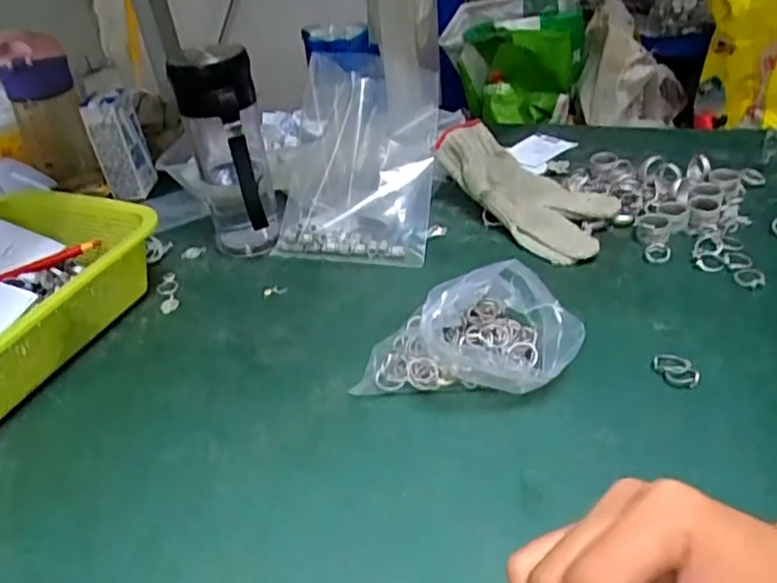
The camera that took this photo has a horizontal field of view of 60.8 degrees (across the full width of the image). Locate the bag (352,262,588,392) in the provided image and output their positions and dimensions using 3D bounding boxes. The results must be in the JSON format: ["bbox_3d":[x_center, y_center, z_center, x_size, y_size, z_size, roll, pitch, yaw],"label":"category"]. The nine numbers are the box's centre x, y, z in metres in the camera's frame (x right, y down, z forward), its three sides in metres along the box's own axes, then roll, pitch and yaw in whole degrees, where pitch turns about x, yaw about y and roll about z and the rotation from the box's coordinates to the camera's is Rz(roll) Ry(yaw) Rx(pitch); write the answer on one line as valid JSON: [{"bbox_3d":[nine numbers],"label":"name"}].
[{"bbox_3d":[0.054,0.029,0.452,0.150,0.074,0.074,1,36,11],"label":"bag"}]

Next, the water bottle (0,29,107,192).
[{"bbox_3d":[-0.360,-0.181,0.711,0.060,0.181,0.064,26,46,37],"label":"water bottle"}]

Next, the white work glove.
[{"bbox_3d":[0.130,-0.097,0.627,0.099,0.048,0.192,-30,61,-29],"label":"white work glove"}]

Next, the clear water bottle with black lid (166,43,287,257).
[{"bbox_3d":[-0.139,-0.119,0.594,0.067,0.188,0.068,-14,36,-10],"label":"clear water bottle with black lid"}]

